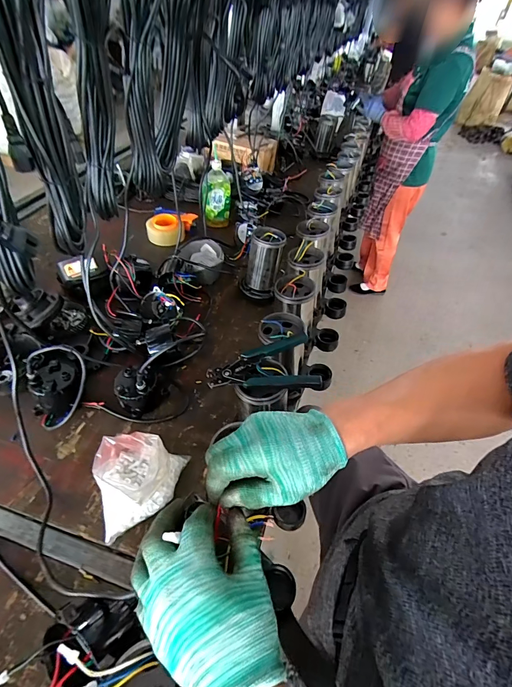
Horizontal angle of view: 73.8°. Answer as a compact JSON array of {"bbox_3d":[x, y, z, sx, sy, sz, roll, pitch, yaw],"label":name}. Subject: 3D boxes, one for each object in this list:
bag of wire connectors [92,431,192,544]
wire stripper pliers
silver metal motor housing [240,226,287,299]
[{"bbox_3d":[-0.191,0.227,0.573,0.146,0.104,0.146,-5,49,-11],"label":"bag of wire connectors"},{"bbox_3d":[0.014,0.029,0.580,0.179,0.035,0.108,6,47,-1],"label":"wire stripper pliers"},{"bbox_3d":[0.017,-0.220,0.933,0.105,0.160,0.097,6,47,-1],"label":"silver metal motor housing"}]

